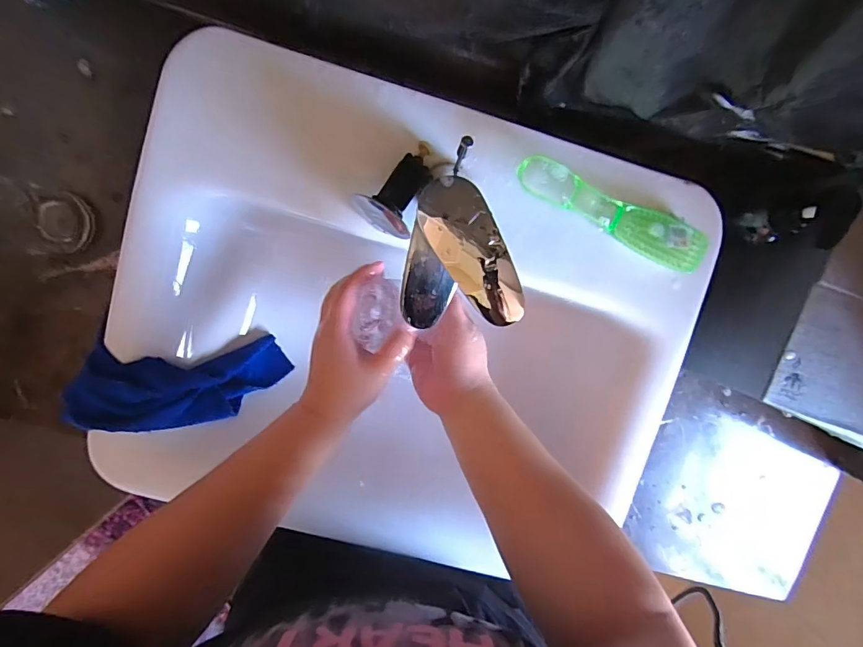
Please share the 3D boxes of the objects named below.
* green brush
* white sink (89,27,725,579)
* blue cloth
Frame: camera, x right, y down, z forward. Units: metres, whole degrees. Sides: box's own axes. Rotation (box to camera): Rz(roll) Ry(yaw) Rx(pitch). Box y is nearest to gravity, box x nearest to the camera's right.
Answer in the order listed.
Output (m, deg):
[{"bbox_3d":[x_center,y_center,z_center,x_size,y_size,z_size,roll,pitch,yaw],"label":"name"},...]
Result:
[{"bbox_3d":[0.161,-0.094,0.405,0.186,0.042,0.039,20,97,-4],"label":"green brush"},{"bbox_3d":[-0.020,0.007,0.468,0.539,0.134,0.424,15,97,-3],"label":"white sink"},{"bbox_3d":[-0.244,0.057,0.465,0.202,0.046,0.082,-9,100,-40],"label":"blue cloth"}]

